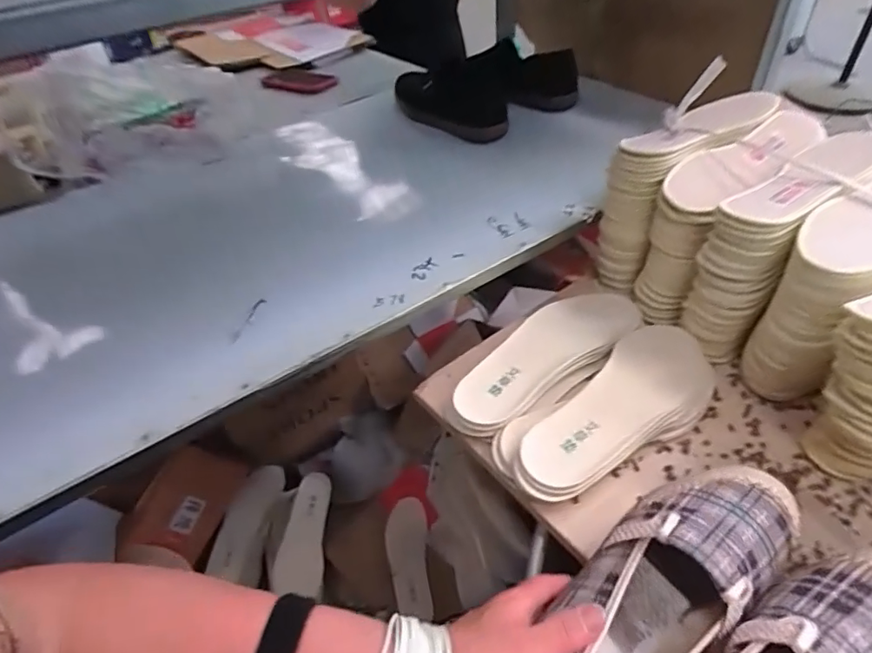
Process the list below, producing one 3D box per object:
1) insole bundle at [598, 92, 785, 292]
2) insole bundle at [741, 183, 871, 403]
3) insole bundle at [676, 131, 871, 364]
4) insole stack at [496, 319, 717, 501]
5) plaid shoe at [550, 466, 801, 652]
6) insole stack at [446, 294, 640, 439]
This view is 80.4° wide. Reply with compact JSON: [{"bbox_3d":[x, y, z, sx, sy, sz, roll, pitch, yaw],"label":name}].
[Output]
[{"bbox_3d":[0.299,-0.163,0.624,0.223,0.175,0.067,-29,48,-22],"label":"insole bundle"},{"bbox_3d":[0.398,-0.049,0.508,0.229,0.175,0.099,-33,50,-25],"label":"insole bundle"},{"bbox_3d":[0.365,-0.084,0.549,0.217,0.171,0.076,-31,49,-24],"label":"insole bundle"},{"bbox_3d":[0.173,0.080,0.512,0.250,0.036,0.108,-26,47,-19],"label":"insole stack"},{"bbox_3d":[0.136,0.169,0.327,0.243,0.078,0.076,-32,49,-17],"label":"plaid shoe"},{"bbox_3d":[0.116,0.033,0.551,0.243,0.029,0.087,-36,51,-27],"label":"insole stack"}]

